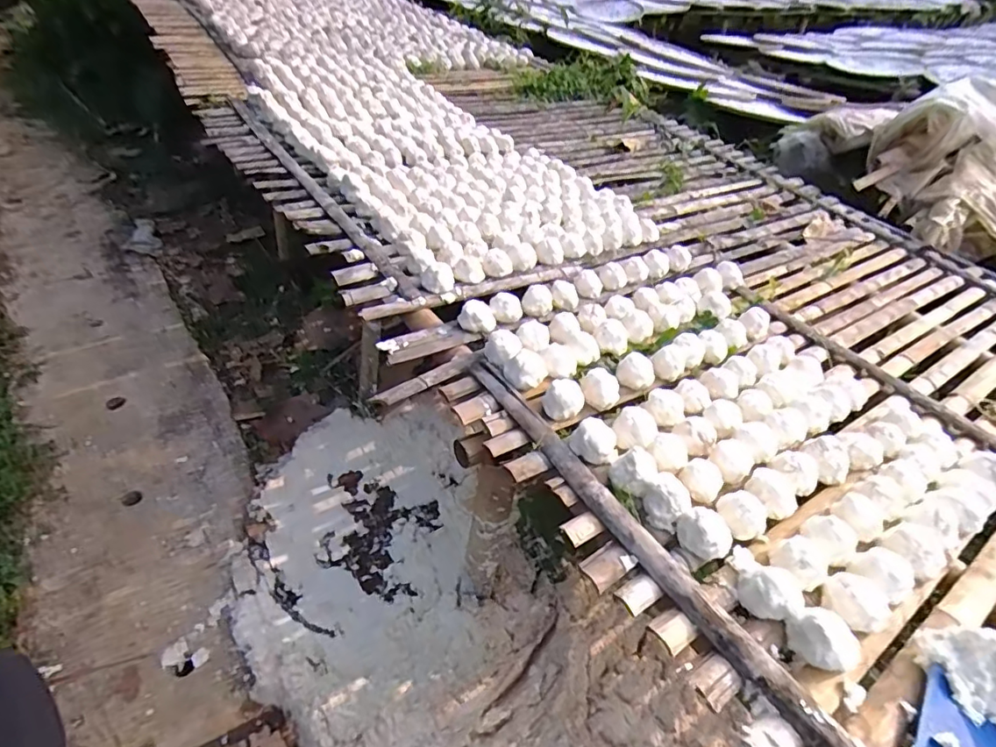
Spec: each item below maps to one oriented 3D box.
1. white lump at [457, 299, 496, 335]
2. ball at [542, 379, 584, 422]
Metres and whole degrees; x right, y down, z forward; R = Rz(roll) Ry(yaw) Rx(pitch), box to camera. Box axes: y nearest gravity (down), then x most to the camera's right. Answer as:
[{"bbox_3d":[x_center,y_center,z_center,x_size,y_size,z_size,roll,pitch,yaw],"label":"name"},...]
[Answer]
[{"bbox_3d":[-0.043,-0.121,1.155,0.081,0.046,0.058,4,42,-5],"label":"white lump"},{"bbox_3d":[0.119,0.045,0.974,0.069,0.049,0.067,4,42,-4],"label":"ball"}]

